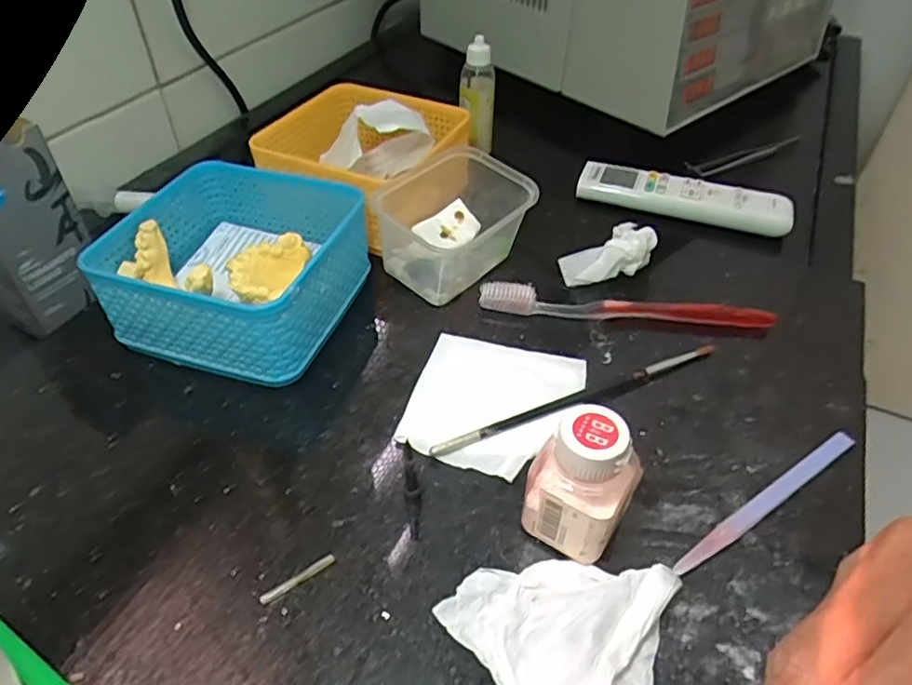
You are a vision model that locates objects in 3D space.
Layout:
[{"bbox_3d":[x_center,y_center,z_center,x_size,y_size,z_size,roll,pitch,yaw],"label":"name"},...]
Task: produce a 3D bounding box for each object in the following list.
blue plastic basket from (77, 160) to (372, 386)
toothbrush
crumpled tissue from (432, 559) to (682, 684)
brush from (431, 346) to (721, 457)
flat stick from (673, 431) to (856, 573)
[{"bbox_3d":[-0.143,-0.049,0.399,0.142,0.064,0.131,13,46,13],"label":"blue plastic basket"},{"bbox_3d":[0.112,-0.022,0.412,0.192,0.015,0.018,6,45,6],"label":"toothbrush"},{"bbox_3d":[0.040,0.124,0.256,0.090,0.016,0.079,13,46,13],"label":"crumpled tissue"},{"bbox_3d":[0.073,0.032,0.355,0.188,0.008,0.009,-18,47,-18],"label":"brush"},{"bbox_3d":[0.159,0.078,0.312,0.134,0.004,0.010,-25,50,-24],"label":"flat stick"}]

